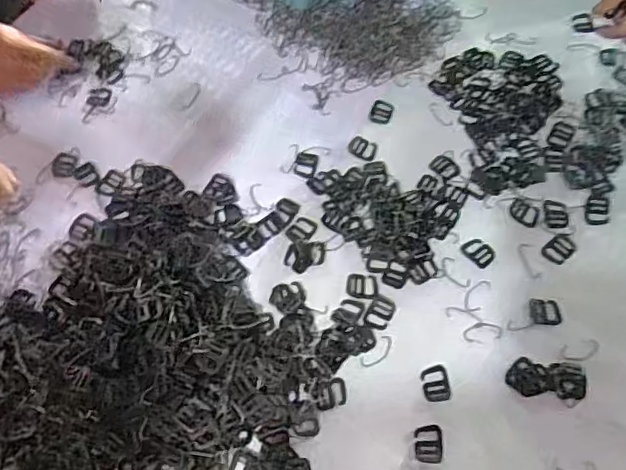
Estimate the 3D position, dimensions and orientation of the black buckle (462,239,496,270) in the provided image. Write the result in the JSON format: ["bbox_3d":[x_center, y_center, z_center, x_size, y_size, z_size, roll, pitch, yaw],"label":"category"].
[{"bbox_3d":[0.172,0.018,0.590,0.024,0.004,0.033,-42,69,-15],"label":"black buckle"}]

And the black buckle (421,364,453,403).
[{"bbox_3d":[0.117,0.140,0.537,0.026,0.004,0.032,-9,64,-1],"label":"black buckle"}]

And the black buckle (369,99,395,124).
[{"bbox_3d":[0.082,-0.147,0.676,0.026,0.004,0.032,12,66,9],"label":"black buckle"}]

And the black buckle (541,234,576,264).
[{"bbox_3d":[0.255,0.014,0.587,0.034,0.004,0.025,-37,67,-13],"label":"black buckle"}]

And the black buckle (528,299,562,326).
[{"bbox_3d":[0.229,0.075,0.559,0.030,0.004,0.026,4,65,5],"label":"black buckle"}]

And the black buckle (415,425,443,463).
[{"bbox_3d":[0.105,0.188,0.513,0.025,0.004,0.031,1,64,4],"label":"black buckle"}]

